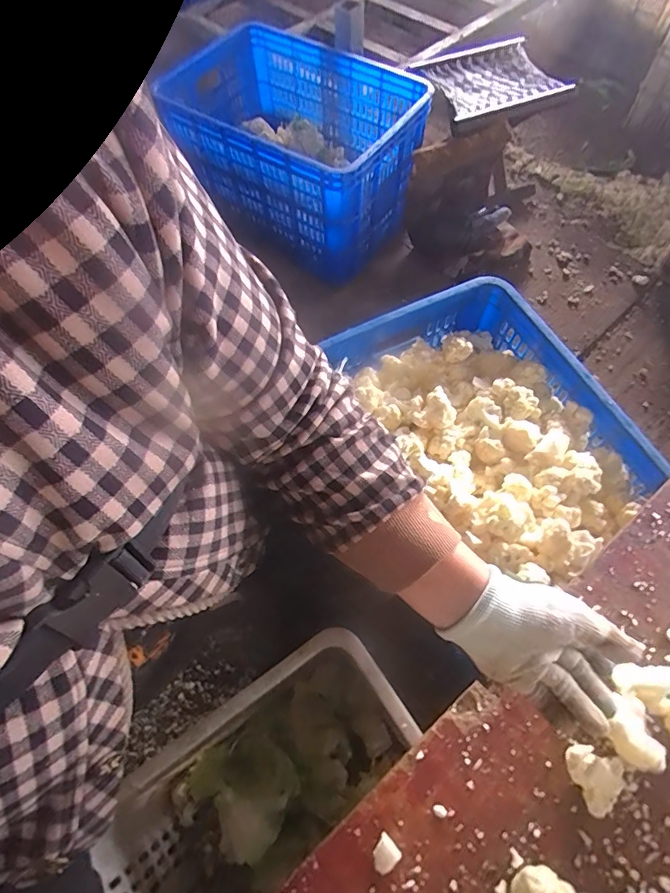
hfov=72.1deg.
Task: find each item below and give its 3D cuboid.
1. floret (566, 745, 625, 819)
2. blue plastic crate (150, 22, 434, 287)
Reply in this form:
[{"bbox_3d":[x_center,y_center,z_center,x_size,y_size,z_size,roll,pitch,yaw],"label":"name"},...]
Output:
[{"bbox_3d":[0.215,0.272,0.380,0.037,0.033,0.044,-20,65,-7],"label":"floret"},{"bbox_3d":[-0.087,-0.714,1.114,0.546,0.263,0.378,33,70,17],"label":"blue plastic crate"}]

